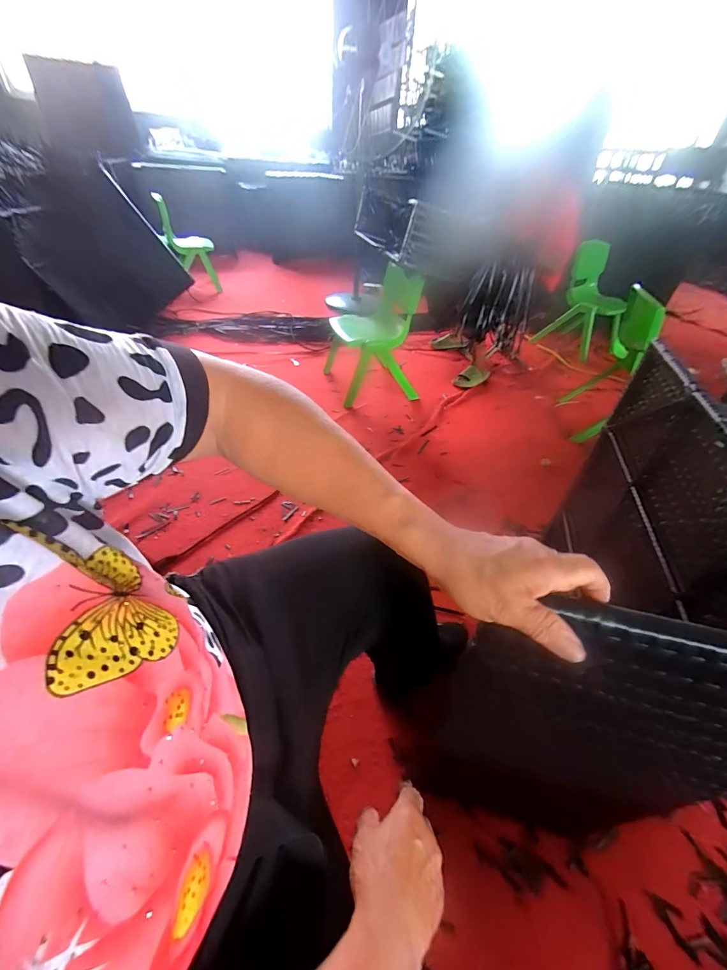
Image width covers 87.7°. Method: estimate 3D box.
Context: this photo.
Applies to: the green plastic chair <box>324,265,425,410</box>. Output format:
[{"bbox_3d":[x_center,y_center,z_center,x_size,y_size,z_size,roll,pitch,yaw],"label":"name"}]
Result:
[{"bbox_3d":[0.066,-0.670,1.675,0.333,0.487,0.358,-12,46,-19],"label":"green plastic chair"}]

